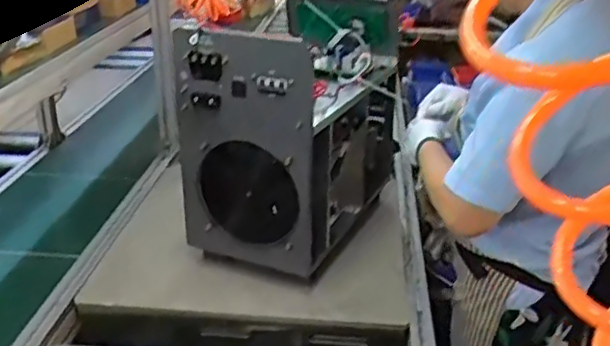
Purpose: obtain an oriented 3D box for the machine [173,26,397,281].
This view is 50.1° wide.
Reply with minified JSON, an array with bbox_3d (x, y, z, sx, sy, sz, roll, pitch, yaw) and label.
[{"bbox_3d":[-0.001,-0.092,1.327,0.262,0.443,0.479,13,28,26],"label":"machine"}]

